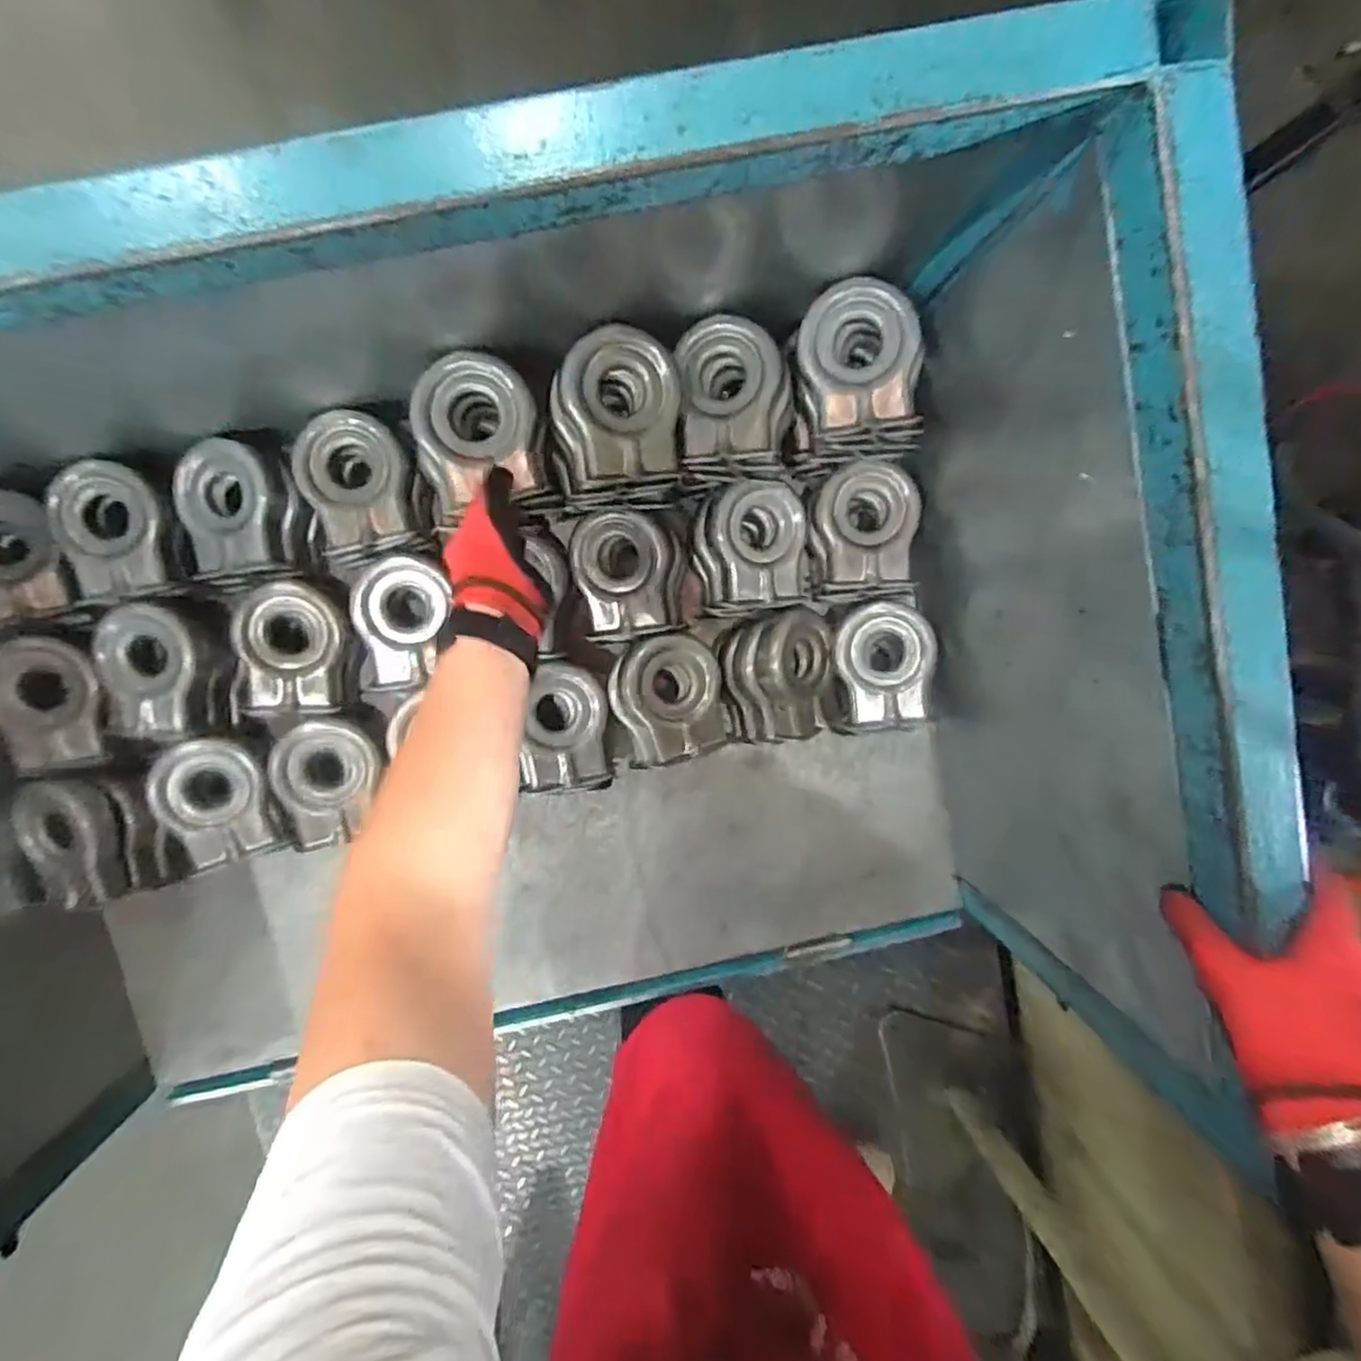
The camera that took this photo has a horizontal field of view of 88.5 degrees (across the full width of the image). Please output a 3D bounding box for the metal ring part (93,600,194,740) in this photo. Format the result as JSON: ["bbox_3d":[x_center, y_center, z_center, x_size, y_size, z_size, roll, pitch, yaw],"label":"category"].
[{"bbox_3d":[-0.503,-0.009,0.649,0.088,0.023,0.121,4,96,-5],"label":"metal ring part"}]

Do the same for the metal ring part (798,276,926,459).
[{"bbox_3d":[0.159,-0.266,0.605,0.109,0.070,0.130,-4,97,-4],"label":"metal ring part"}]

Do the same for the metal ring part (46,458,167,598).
[{"bbox_3d":[-0.524,-0.139,0.637,0.089,0.027,0.116,-7,97,-4],"label":"metal ring part"}]

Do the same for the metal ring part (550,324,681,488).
[{"bbox_3d":[-0.053,-0.226,0.577,0.101,0.037,0.113,-6,97,-4],"label":"metal ring part"}]

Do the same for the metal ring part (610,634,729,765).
[{"bbox_3d":[-0.012,0.017,0.692,0.105,0.035,0.120,-13,97,-3],"label":"metal ring part"}]

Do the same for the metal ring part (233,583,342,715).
[{"bbox_3d":[-0.370,-0.029,0.658,0.081,0.031,0.120,3,96,-5],"label":"metal ring part"}]

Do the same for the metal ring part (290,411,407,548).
[{"bbox_3d":[-0.303,-0.185,0.643,0.096,0.045,0.116,-9,97,-4],"label":"metal ring part"}]

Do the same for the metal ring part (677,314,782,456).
[{"bbox_3d":[0.041,-0.253,0.606,0.087,0.039,0.112,-3,97,-4],"label":"metal ring part"}]

